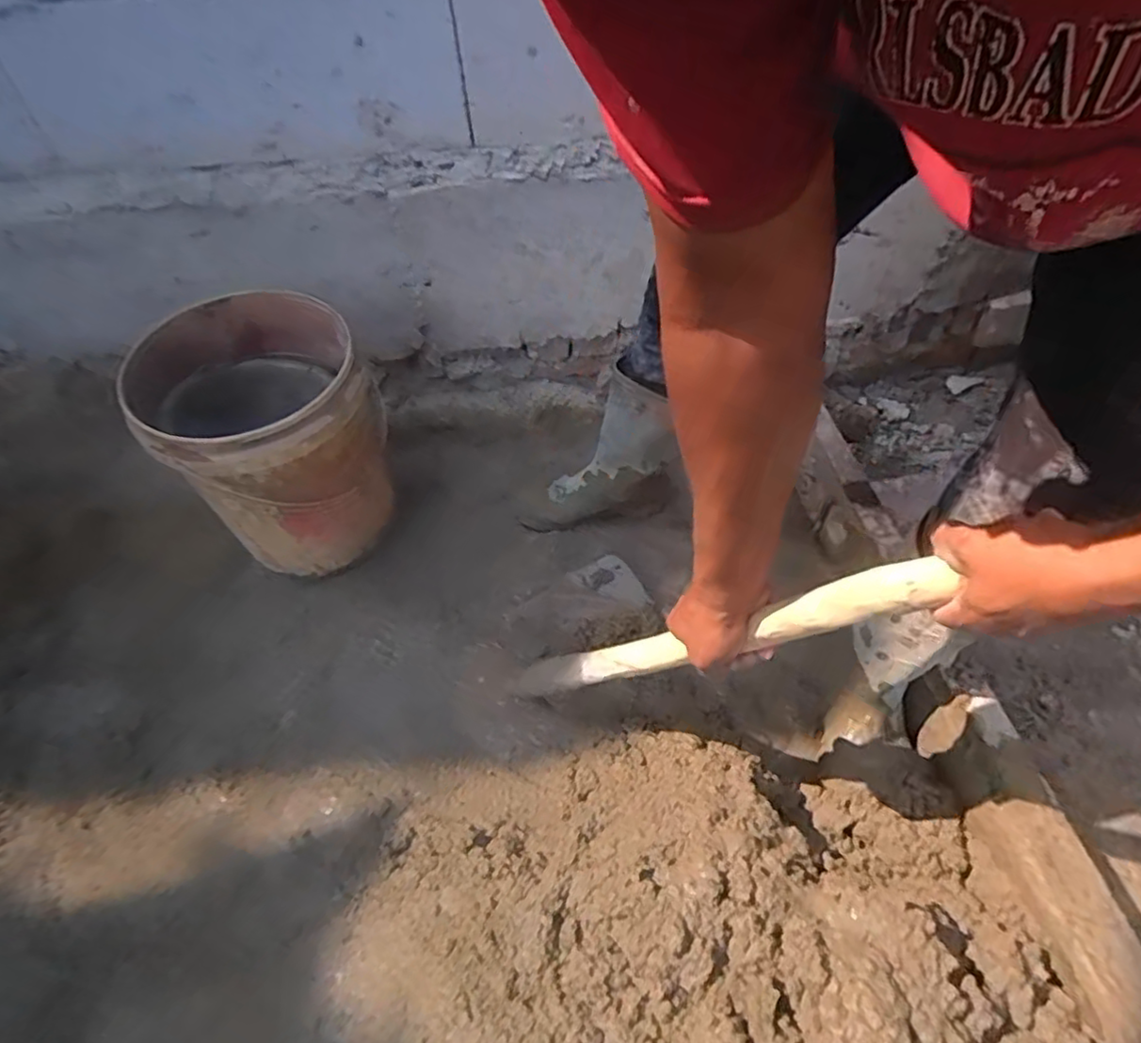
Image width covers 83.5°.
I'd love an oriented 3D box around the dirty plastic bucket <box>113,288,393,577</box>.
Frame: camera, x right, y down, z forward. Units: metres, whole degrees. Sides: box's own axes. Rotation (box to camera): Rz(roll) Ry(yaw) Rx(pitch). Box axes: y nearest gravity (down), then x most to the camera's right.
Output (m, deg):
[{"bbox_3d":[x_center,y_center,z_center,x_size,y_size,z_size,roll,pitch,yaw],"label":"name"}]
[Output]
[{"bbox_3d":[-0.437,-0.120,0.989,0.296,0.329,0.315,-26,53,-16],"label":"dirty plastic bucket"}]

